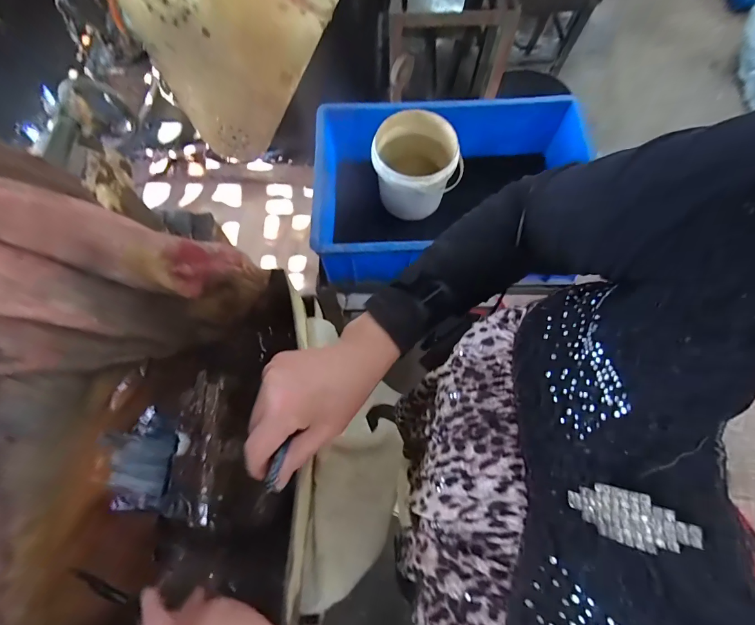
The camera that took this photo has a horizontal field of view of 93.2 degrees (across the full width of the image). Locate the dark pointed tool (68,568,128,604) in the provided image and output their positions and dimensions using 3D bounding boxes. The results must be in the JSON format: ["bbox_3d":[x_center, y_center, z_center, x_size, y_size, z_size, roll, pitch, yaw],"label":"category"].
[{"bbox_3d":[-0.259,0.254,0.331,0.058,0.009,0.008,40,73,-9],"label":"dark pointed tool"}]

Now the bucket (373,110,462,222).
[{"bbox_3d":[0.072,-0.284,0.717,0.160,0.147,0.155,0,69,0],"label":"bucket"}]

